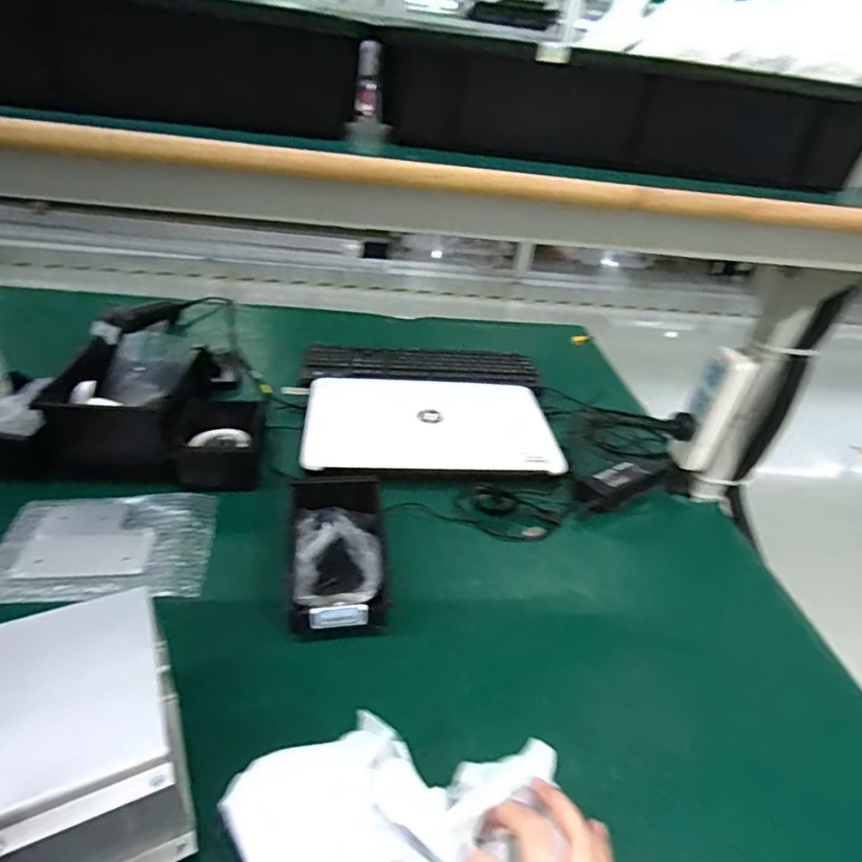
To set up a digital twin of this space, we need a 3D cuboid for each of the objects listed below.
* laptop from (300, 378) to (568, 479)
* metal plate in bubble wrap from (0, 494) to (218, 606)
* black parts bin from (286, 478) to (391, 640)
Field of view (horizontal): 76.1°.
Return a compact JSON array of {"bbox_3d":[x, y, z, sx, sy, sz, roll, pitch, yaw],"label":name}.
[{"bbox_3d":[-0.005,-0.014,0.874,0.371,0.033,0.243,1,35,-9],"label":"laptop"},{"bbox_3d":[-0.376,0.133,0.642,0.221,0.023,0.162,0,35,-11],"label":"metal plate in bubble wrap"},{"bbox_3d":[-0.105,0.134,0.618,0.103,0.069,0.185,0,35,-10],"label":"black parts bin"}]

